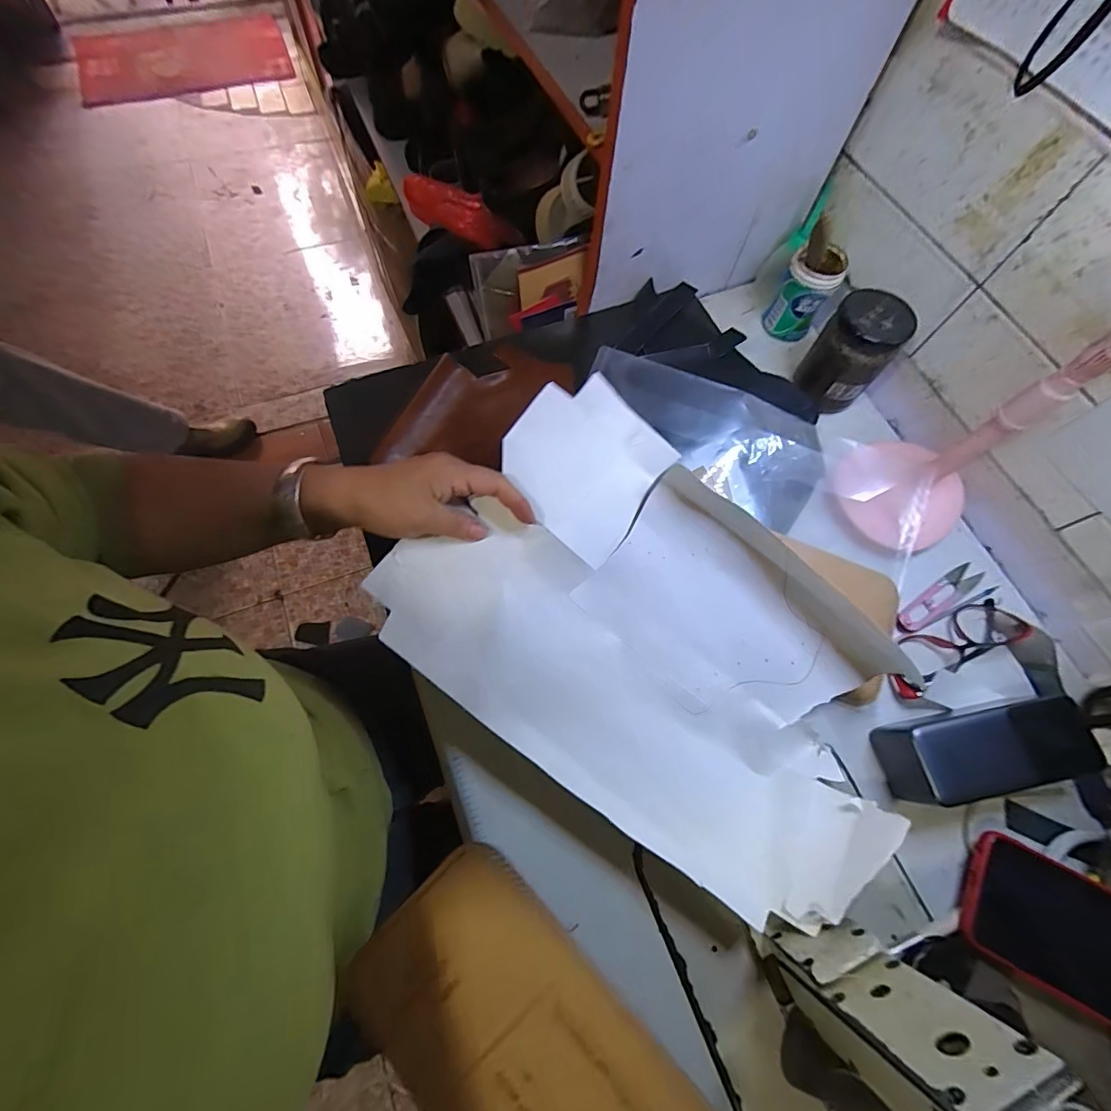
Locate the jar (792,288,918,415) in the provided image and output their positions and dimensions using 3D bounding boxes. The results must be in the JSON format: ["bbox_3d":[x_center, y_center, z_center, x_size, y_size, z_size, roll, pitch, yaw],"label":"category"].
[{"bbox_3d":[0.276,-0.188,0.458,0.062,0.091,0.055,38,71,12],"label":"jar"}]

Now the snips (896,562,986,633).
[{"bbox_3d":[0.337,0.037,0.426,0.102,0.006,0.023,-28,72,-14],"label":"snips"}]

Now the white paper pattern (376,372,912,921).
[{"bbox_3d":[0.081,0.062,0.361,0.367,0.088,0.257,38,70,12],"label":"white paper pattern"}]

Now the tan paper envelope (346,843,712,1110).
[{"bbox_3d":[-0.022,0.244,0.239,0.165,0.008,0.114,44,91,14],"label":"tan paper envelope"}]

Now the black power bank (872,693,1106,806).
[{"bbox_3d":[0.314,0.143,0.359,0.136,0.052,0.053,-9,68,-7],"label":"black power bank"}]

